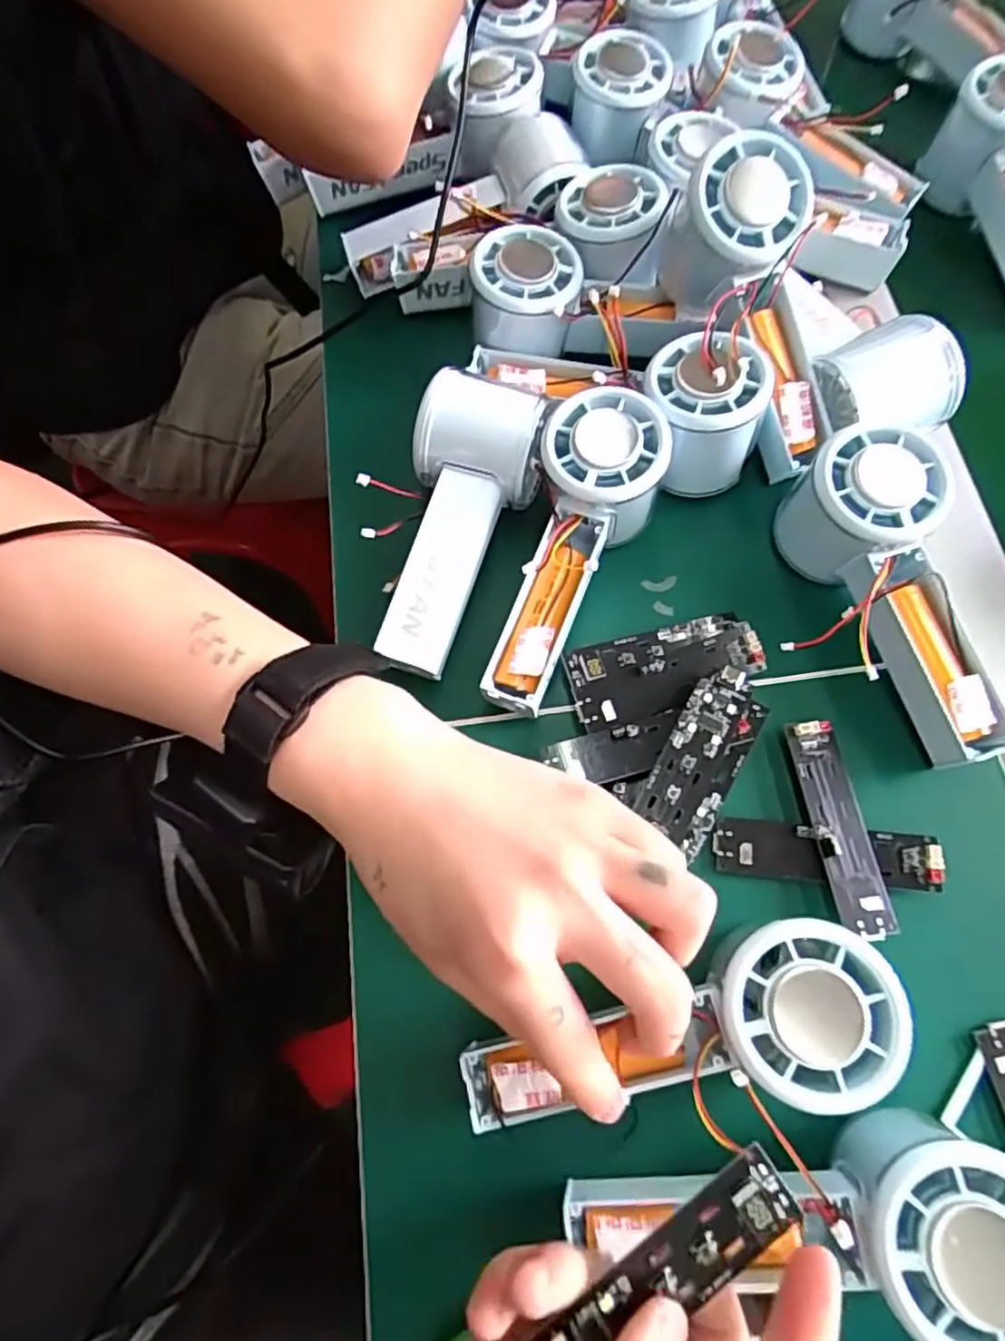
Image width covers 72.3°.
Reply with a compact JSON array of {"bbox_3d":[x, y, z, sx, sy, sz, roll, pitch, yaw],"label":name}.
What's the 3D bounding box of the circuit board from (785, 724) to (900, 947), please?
[{"bbox_3d":[0.143,0.067,0.297,0.026,0.008,0.091,-9,69,-3],"label":"circuit board"}]

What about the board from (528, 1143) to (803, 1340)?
[{"bbox_3d":[0.045,0.171,0.192,0.086,0.010,0.023,-30,72,-10],"label":"board"}]

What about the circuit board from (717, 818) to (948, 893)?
[{"bbox_3d":[0.138,0.078,0.294,0.091,0.010,0.024,5,69,3],"label":"circuit board"}]

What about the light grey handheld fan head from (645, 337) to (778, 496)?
[{"bbox_3d":[0.096,-0.125,0.340,0.058,0.055,0.055,15,70,6],"label":"light grey handheld fan head"}]

